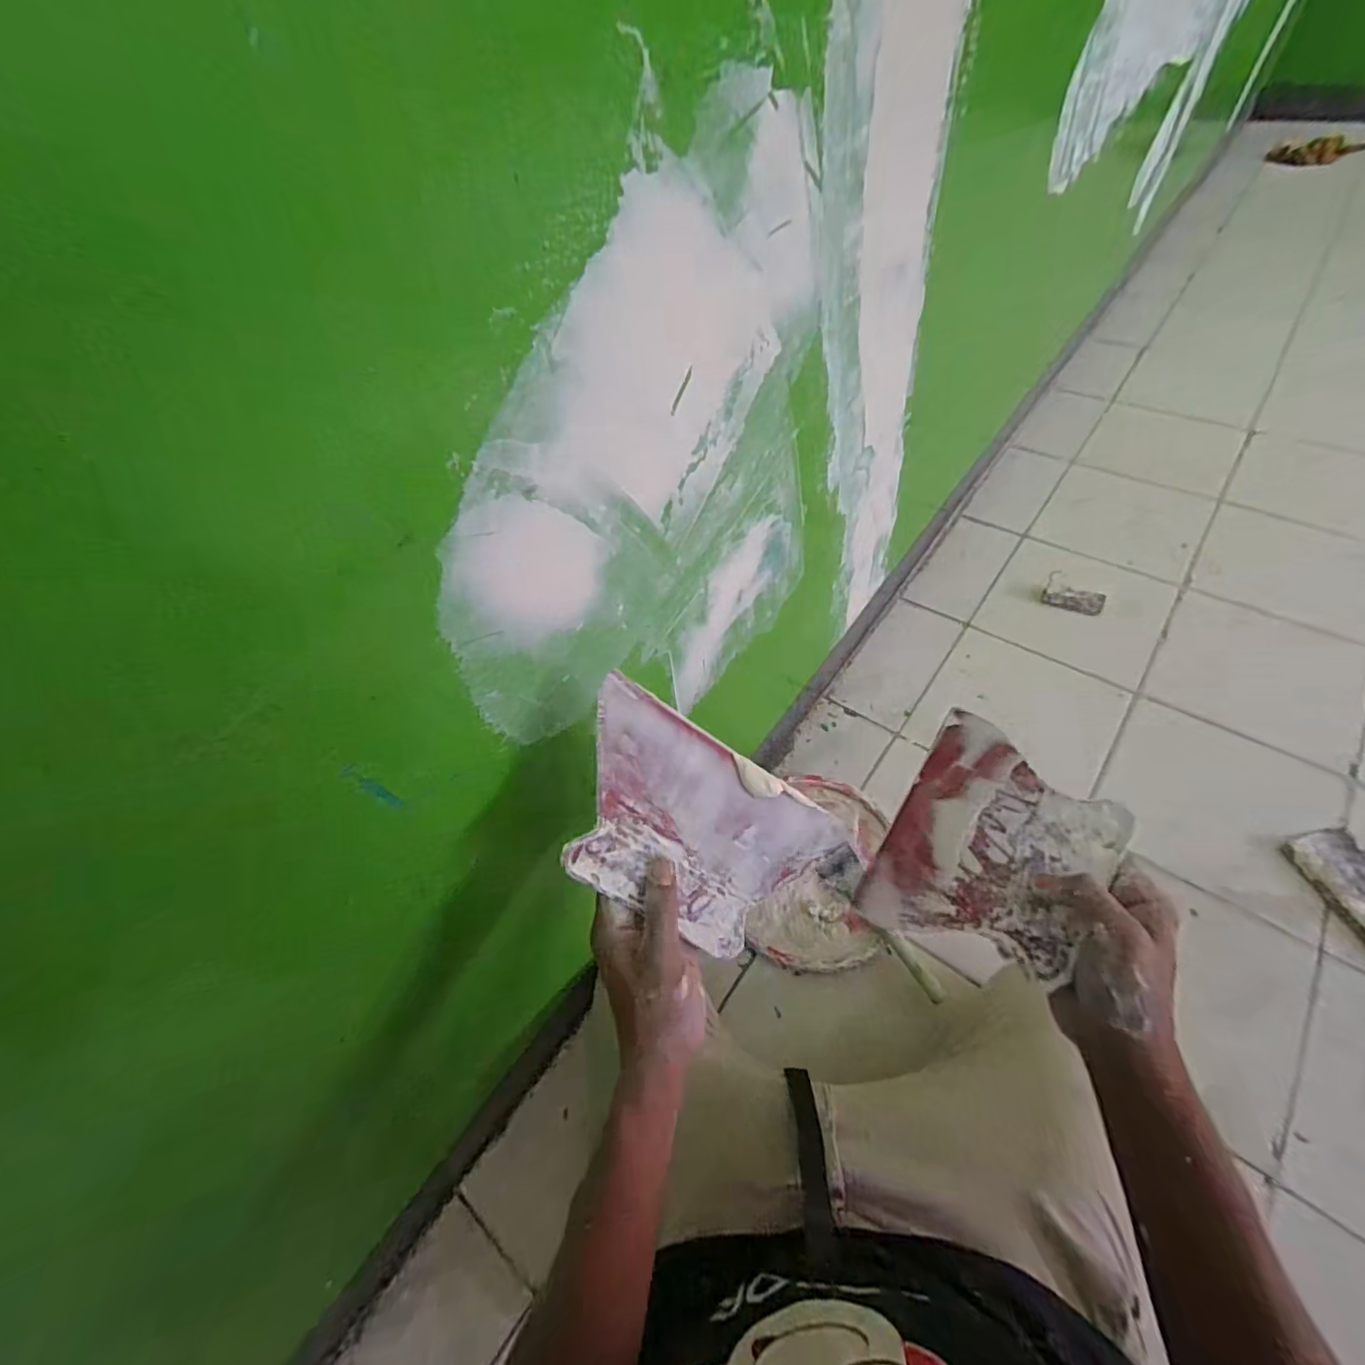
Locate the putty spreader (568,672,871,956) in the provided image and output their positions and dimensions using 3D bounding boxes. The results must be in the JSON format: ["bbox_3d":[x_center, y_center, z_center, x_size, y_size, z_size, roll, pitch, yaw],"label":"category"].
[{"bbox_3d":[0.009,0.105,0.418,0.206,0.006,0.129,34,76,-13],"label":"putty spreader"}]

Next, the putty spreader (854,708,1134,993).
[{"bbox_3d":[0.216,0.116,0.409,0.126,0.009,0.161,26,78,30],"label":"putty spreader"}]

